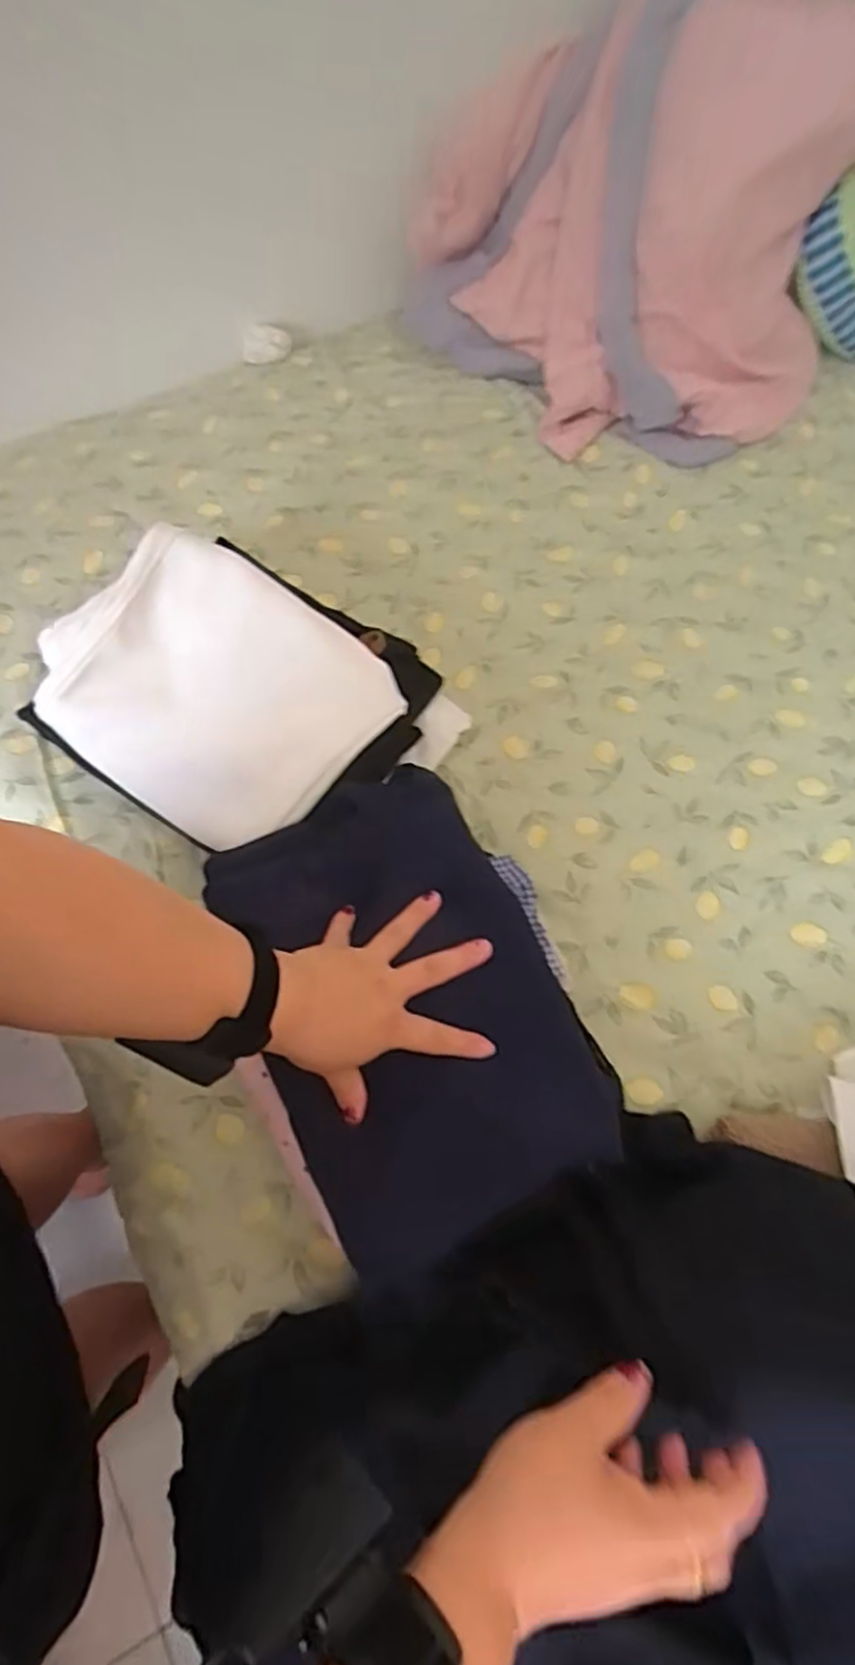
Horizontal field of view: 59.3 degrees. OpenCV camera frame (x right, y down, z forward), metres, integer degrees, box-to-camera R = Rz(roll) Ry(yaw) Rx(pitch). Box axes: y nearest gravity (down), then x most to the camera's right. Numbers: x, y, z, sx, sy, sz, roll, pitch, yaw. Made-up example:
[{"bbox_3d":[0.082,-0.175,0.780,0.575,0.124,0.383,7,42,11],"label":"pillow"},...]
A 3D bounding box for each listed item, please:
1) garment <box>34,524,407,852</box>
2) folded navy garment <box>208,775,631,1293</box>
[{"bbox_3d":[-0.188,-0.120,0.644,0.270,0.049,0.221,41,102,5],"label":"garment"},{"bbox_3d":[-0.021,0.116,0.542,0.201,0.036,0.325,-23,71,-9],"label":"folded navy garment"}]

